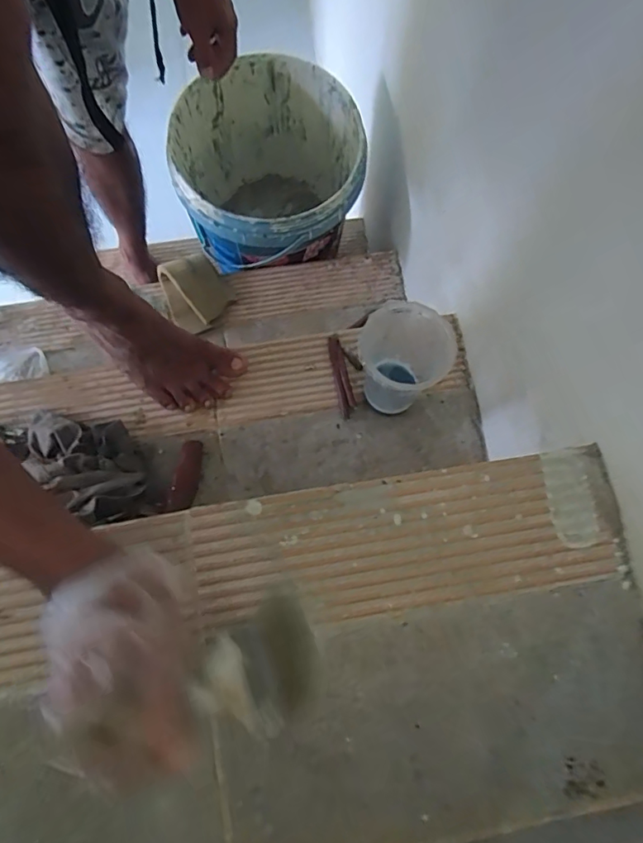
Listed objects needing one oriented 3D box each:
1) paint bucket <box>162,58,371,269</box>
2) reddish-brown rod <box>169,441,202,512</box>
[{"bbox_3d":[-0.089,-0.412,0.917,0.296,0.277,0.312,0,77,-1],"label":"paint bucket"},{"bbox_3d":[-0.153,0.061,0.572,0.025,0.014,0.088,6,57,0],"label":"reddish-brown rod"}]

